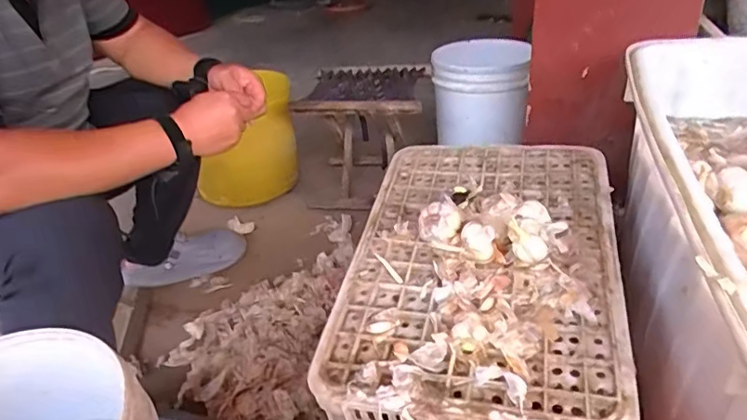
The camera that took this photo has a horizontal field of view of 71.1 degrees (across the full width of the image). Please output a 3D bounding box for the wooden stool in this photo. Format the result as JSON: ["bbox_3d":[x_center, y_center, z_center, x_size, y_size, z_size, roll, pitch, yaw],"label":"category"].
[{"bbox_3d":[-0.016,-0.184,1.313,0.282,0.284,0.265,2,30,11],"label":"wooden stool"}]

